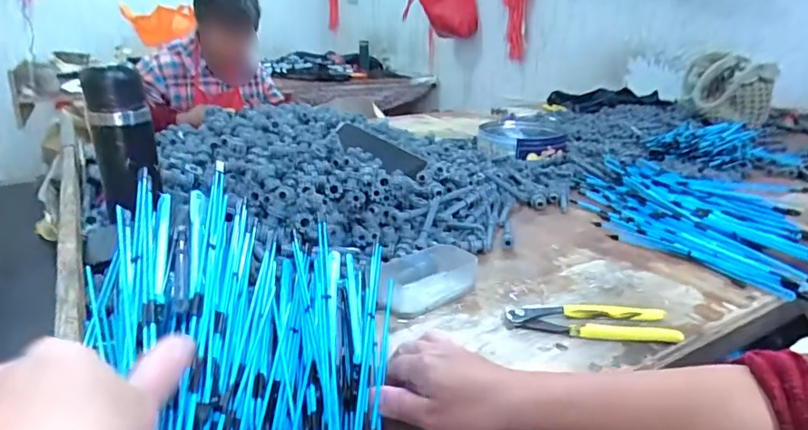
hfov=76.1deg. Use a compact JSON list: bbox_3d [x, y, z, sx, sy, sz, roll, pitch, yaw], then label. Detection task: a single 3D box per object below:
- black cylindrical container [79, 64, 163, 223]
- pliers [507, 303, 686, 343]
[{"bbox_3d":[-0.329,-0.088,0.606,0.065,0.162,0.058,-10,24,-26],"label":"black cylindrical container"},{"bbox_3d":[0.184,0.105,0.512,0.161,0.013,0.047,1,22,1],"label":"pliers"}]

